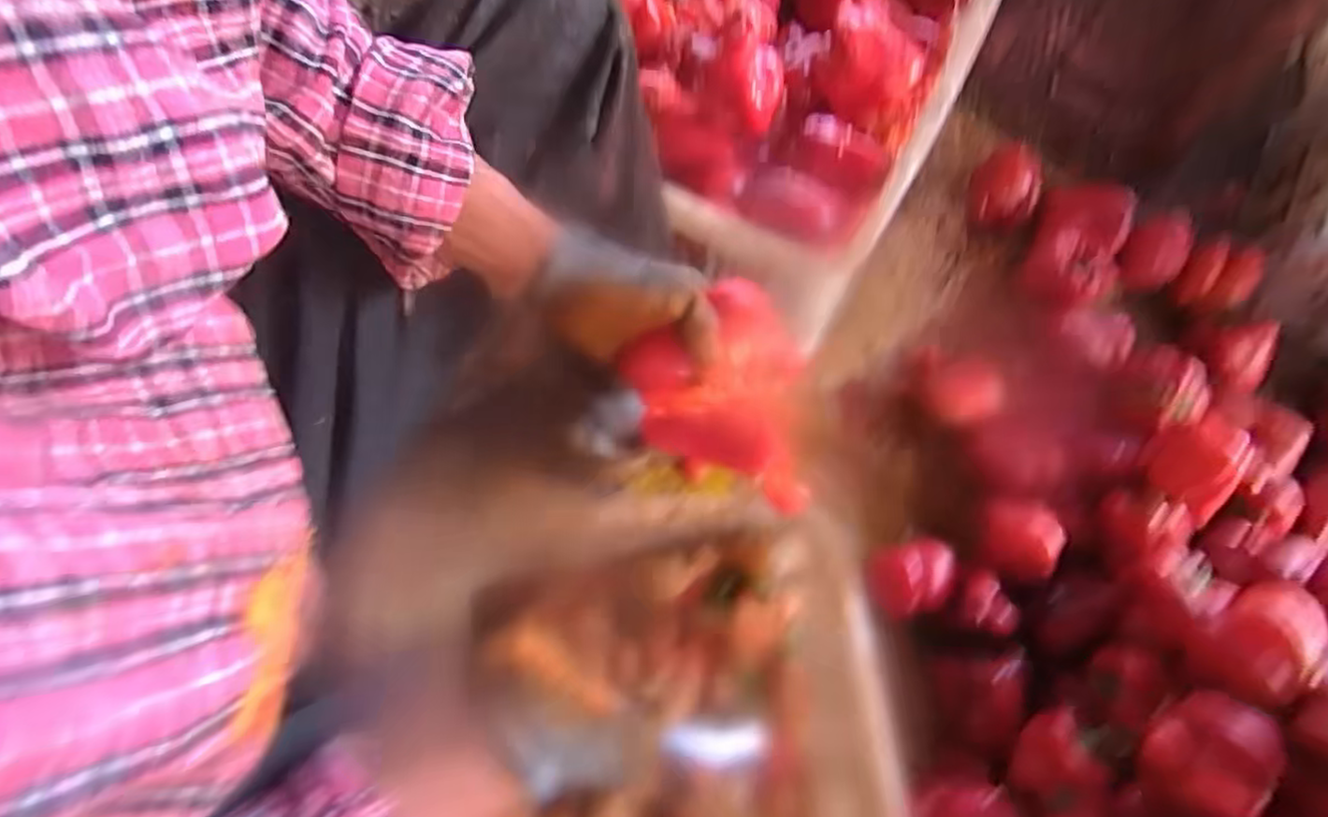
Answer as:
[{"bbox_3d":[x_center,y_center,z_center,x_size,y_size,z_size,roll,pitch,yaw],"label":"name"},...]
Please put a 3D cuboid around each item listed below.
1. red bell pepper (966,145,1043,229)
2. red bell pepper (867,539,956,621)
[{"bbox_3d":[0.420,-0.270,0.806,0.078,0.070,0.083,0,73,-2],"label":"red bell pepper"},{"bbox_3d":[0.245,0.170,0.652,0.073,0.052,0.069,0,73,-2],"label":"red bell pepper"}]

